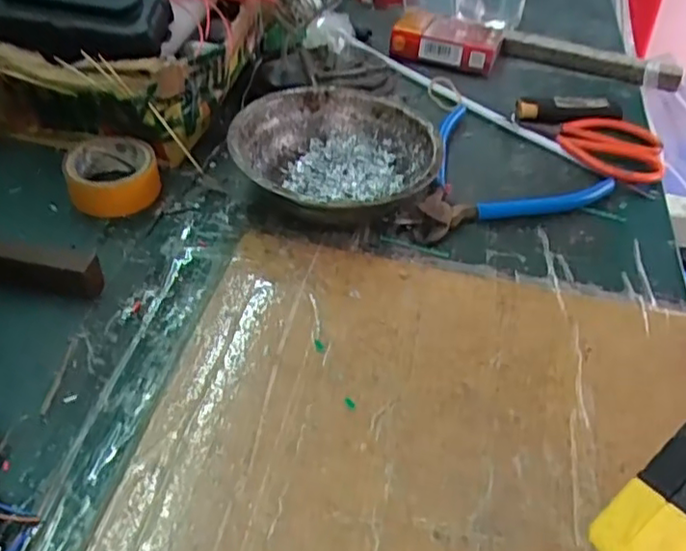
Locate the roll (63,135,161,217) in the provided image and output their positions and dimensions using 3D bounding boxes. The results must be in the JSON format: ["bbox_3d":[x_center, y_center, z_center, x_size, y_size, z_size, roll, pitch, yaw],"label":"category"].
[{"bbox_3d":[-0.141,-0.064,0.393,0.052,0.025,0.061,-5,45,-12],"label":"roll"}]

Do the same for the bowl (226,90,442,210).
[{"bbox_3d":[-0.006,-0.070,0.400,0.121,0.041,0.121,3,44,-3],"label":"bowl"}]

